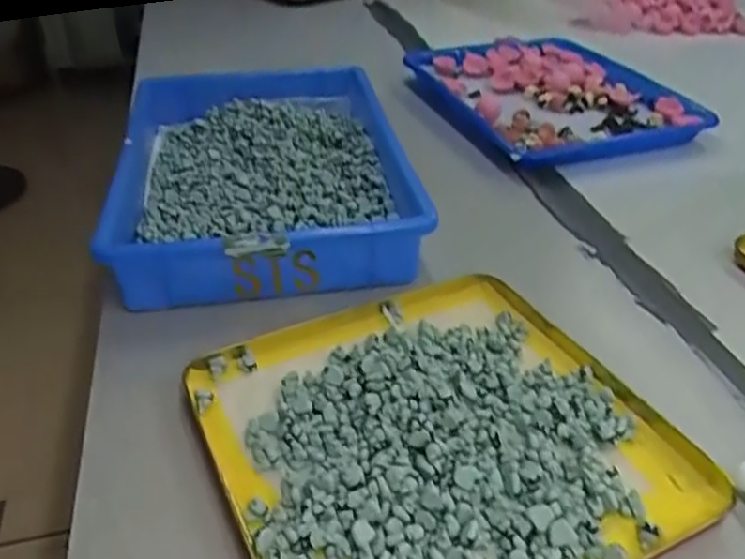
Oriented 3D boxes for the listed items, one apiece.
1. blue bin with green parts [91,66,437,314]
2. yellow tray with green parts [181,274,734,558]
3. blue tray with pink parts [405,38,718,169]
[{"bbox_3d":[-0.101,-0.105,0.644,0.237,0.064,0.381,-6,35,-7],"label":"blue bin with green parts"},{"bbox_3d":[0.037,0.084,0.401,0.239,0.023,0.238,-17,37,-21],"label":"yellow tray with green parts"},{"bbox_3d":[0.194,-0.214,0.810,0.242,0.048,0.304,-12,36,-15],"label":"blue tray with pink parts"}]

